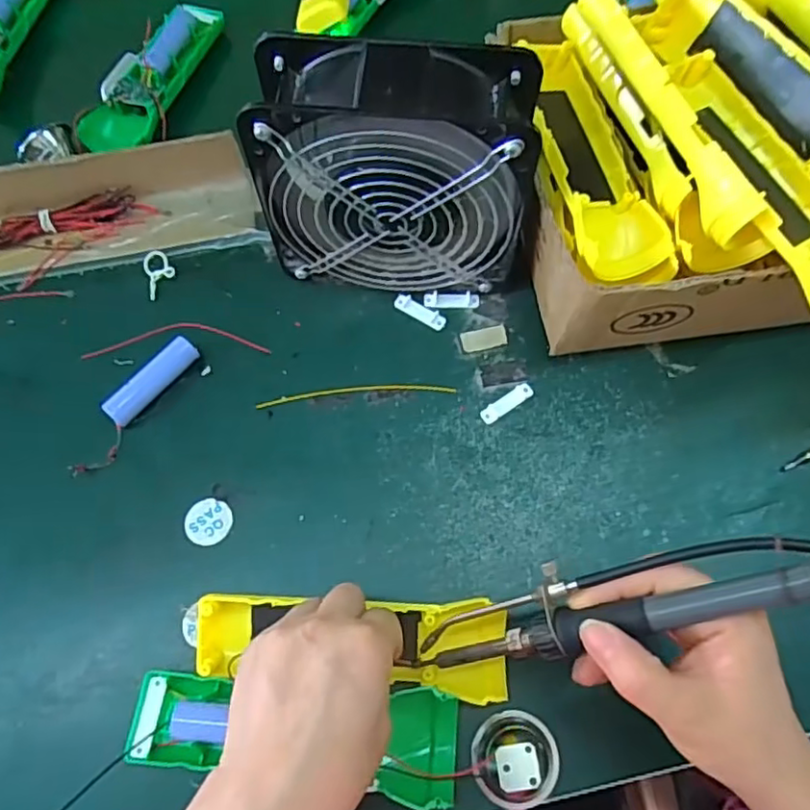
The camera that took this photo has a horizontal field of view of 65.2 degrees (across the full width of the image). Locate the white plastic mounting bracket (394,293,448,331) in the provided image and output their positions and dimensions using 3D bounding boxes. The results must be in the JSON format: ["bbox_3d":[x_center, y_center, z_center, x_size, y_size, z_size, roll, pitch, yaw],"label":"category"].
[{"bbox_3d":[0.011,-0.063,0.426,0.038,0.004,0.013,30,71,12],"label":"white plastic mounting bracket"}]

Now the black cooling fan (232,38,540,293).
[{"bbox_3d":[0.000,-0.131,0.377,0.160,0.153,0.062,6,68,3],"label":"black cooling fan"}]

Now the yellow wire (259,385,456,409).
[{"bbox_3d":[-0.031,-0.008,0.406,0.127,0.004,0.009,-5,68,-1],"label":"yellow wire"}]

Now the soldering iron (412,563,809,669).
[{"bbox_3d":[0.093,0.095,0.275,0.215,0.021,0.016,-23,65,28],"label":"soldering iron"}]

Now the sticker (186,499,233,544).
[{"bbox_3d":[-0.117,0.069,0.376,0.026,0.004,0.027,2,70,-6],"label":"sticker"}]

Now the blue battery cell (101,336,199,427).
[{"bbox_3d":[-0.159,-0.014,0.400,0.016,0.019,0.065,38,73,15],"label":"blue battery cell"}]

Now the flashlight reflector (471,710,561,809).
[{"bbox_3d":[0.057,0.180,0.317,0.043,0.021,0.043,0,68,1],"label":"flashlight reflector"}]

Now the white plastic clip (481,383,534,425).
[{"bbox_3d":[0.064,-0.002,0.400,0.038,0.004,0.010,-32,71,-12],"label":"white plastic clip"}]

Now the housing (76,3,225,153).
[{"bbox_3d":[-0.197,-0.264,0.503,0.054,0.024,0.160,14,69,6],"label":"housing"}]

